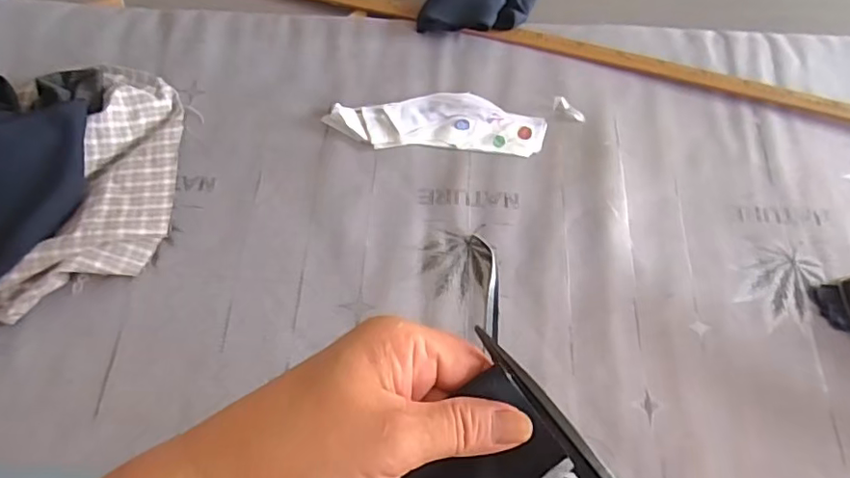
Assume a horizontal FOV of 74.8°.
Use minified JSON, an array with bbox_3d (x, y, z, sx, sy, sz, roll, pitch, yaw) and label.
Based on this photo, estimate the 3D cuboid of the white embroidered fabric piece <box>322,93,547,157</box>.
[{"bbox_3d":[0.014,-0.136,0.644,0.244,0.011,0.074,3,64,1],"label":"white embroidered fabric piece"}]

